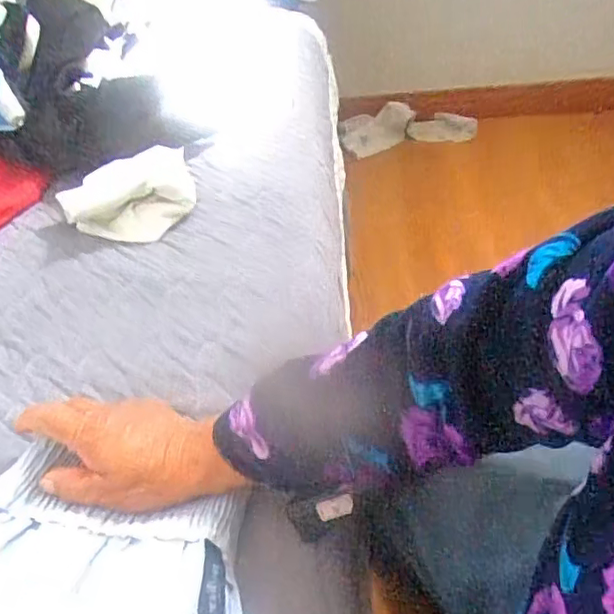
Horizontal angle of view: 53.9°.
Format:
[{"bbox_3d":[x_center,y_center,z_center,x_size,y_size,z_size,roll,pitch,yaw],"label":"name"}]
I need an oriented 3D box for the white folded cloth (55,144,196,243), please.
[{"bbox_3d":[-0.178,-0.114,0.620,0.138,0.044,0.101,-23,48,-15],"label":"white folded cloth"}]

